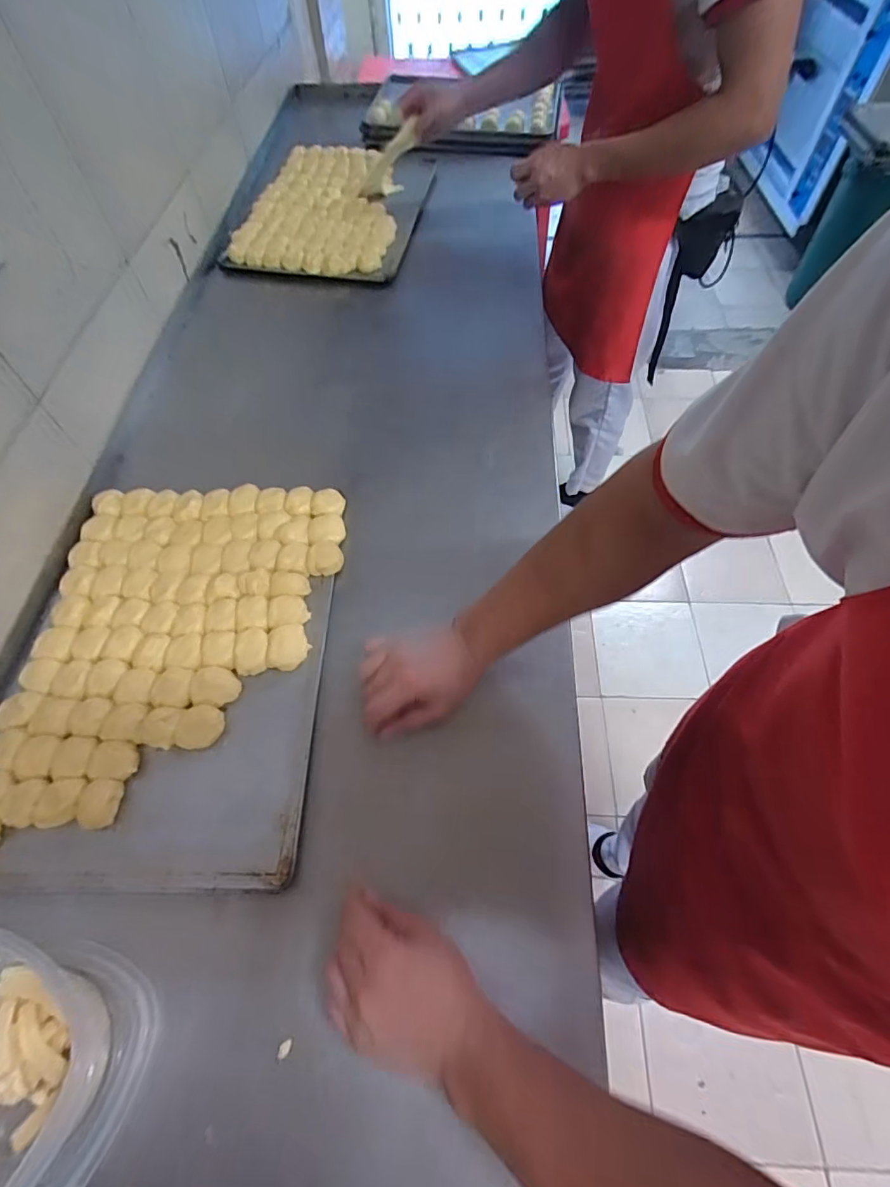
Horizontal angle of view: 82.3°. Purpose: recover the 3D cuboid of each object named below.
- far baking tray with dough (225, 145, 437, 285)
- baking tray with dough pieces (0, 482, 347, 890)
[{"bbox_3d":[-0.226,-0.800,1.038,0.344,0.036,0.493,8,58,5],"label":"far baking tray with dough"},{"bbox_3d":[-0.292,0.059,0.553,0.320,0.028,0.445,1,58,0],"label":"baking tray with dough pieces"}]

